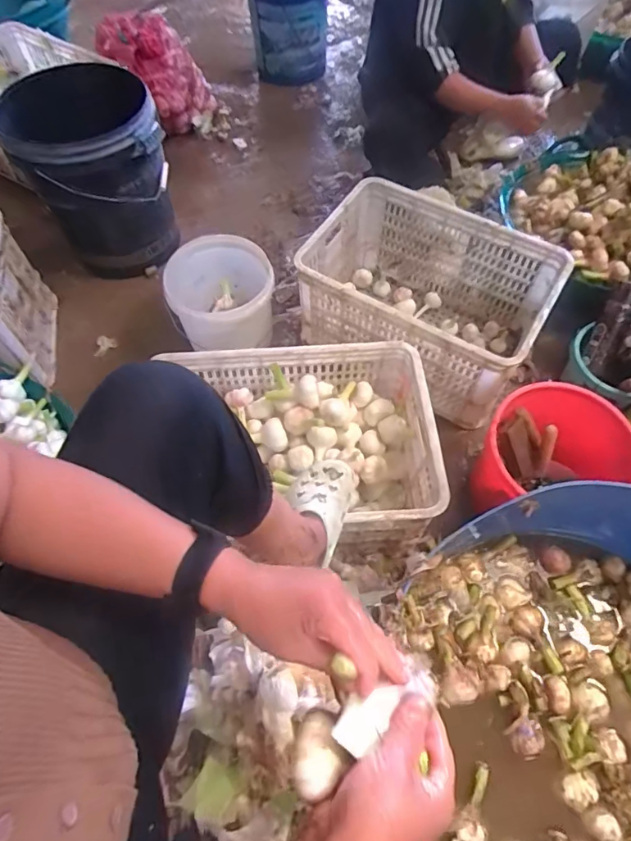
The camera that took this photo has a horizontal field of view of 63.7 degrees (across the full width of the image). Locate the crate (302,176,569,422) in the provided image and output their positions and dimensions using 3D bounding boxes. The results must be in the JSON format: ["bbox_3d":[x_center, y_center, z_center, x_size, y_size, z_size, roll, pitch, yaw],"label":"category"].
[{"bbox_3d":[0.262,-0.294,1.248,0.535,0.279,0.368,29,66,15],"label":"crate"}]

